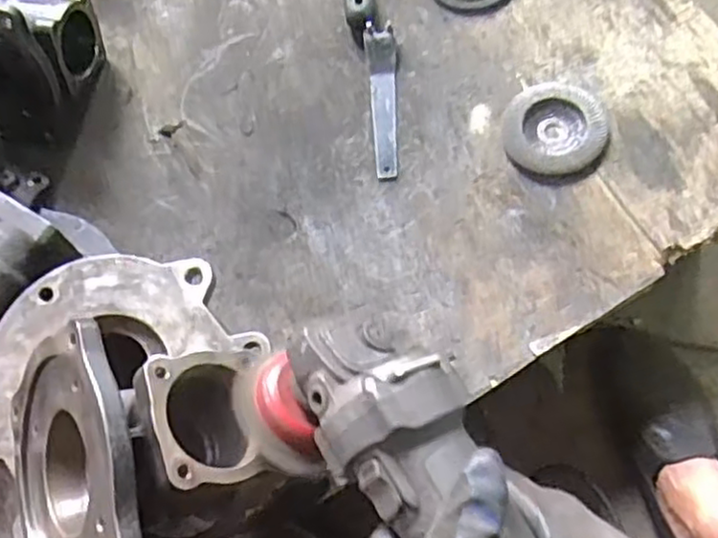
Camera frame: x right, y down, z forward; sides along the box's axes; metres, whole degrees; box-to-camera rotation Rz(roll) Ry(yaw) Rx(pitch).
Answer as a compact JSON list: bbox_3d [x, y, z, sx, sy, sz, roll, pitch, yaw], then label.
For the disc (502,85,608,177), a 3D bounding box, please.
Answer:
[{"bbox_3d":[0.185,-0.135,0.682,0.093,0.019,0.096,-1,73,2],"label":"disc"}]

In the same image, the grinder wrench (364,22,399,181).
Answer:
[{"bbox_3d":[0.026,-0.167,0.708,0.030,0.020,0.159,-4,73,1],"label":"grinder wrench"}]

